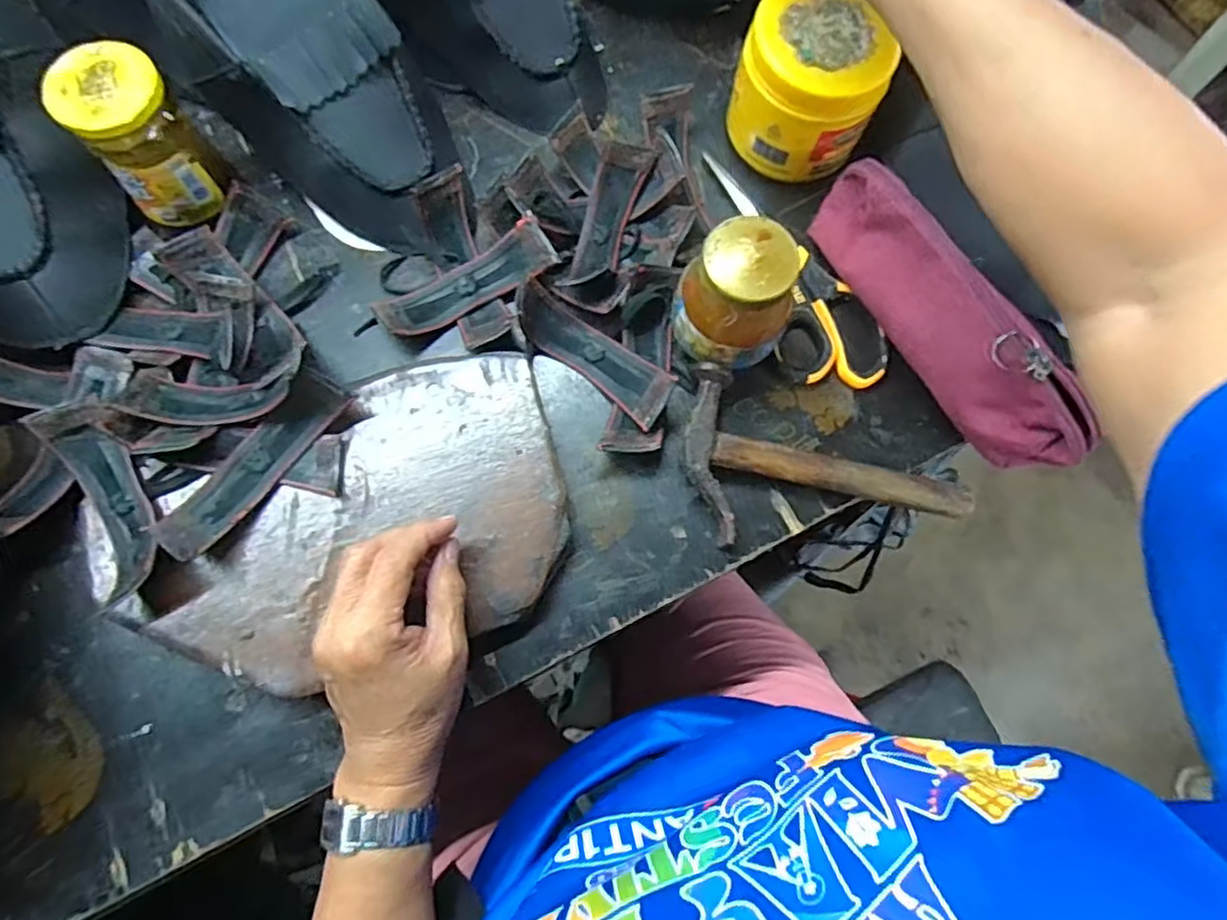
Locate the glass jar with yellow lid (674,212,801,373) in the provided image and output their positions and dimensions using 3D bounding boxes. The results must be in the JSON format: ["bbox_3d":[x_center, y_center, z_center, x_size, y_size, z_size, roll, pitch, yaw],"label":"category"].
[{"bbox_3d":[0.074,-0.096,0.405,0.063,0.081,0.064,0,75,-1],"label":"glass jar with yellow lid"}]

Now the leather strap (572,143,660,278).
[{"bbox_3d":[-0.003,-0.169,0.455,0.032,0.020,0.099,20,89,4],"label":"leather strap"}]

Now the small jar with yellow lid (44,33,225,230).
[{"bbox_3d":[-0.285,-0.196,0.403,0.059,0.085,0.057,0,75,-1],"label":"small jar with yellow lid"}]

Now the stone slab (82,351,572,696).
[{"bbox_3d":[-0.159,0.039,0.389,0.261,0.018,0.161,-18,77,-6],"label":"stone slab"}]

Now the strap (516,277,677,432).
[{"bbox_3d":[-0.013,-0.068,0.432,0.118,0.033,0.042,38,78,8],"label":"strap"}]

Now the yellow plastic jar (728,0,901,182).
[{"bbox_3d":[0.133,-0.253,0.452,0.095,0.088,0.081,18,76,3],"label":"yellow plastic jar"}]

